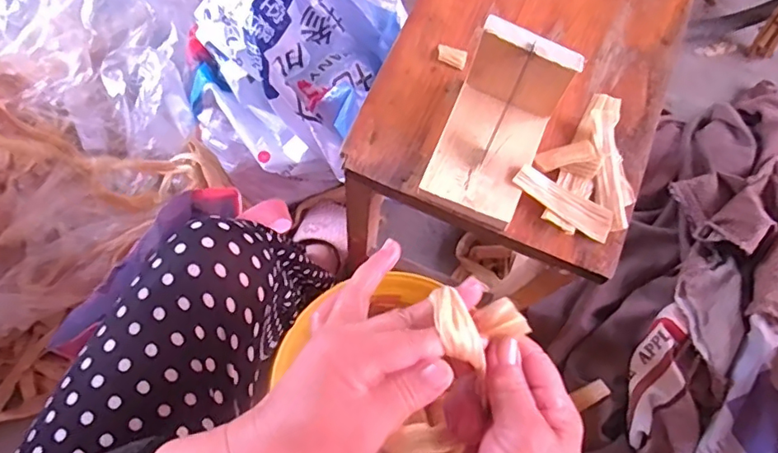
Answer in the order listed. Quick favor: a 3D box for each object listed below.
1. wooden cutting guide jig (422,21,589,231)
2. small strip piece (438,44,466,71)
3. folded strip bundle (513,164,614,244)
[{"bbox_3d":[0.081,-0.076,0.409,0.076,0.070,0.125,25,76,8],"label":"wooden cutting guide jig"},{"bbox_3d":[0.055,-0.151,0.475,0.027,0.007,0.018,21,76,8],"label":"small strip piece"},{"bbox_3d":[0.139,-0.020,0.428,0.087,0.006,0.026,31,77,-6],"label":"folded strip bundle"}]

